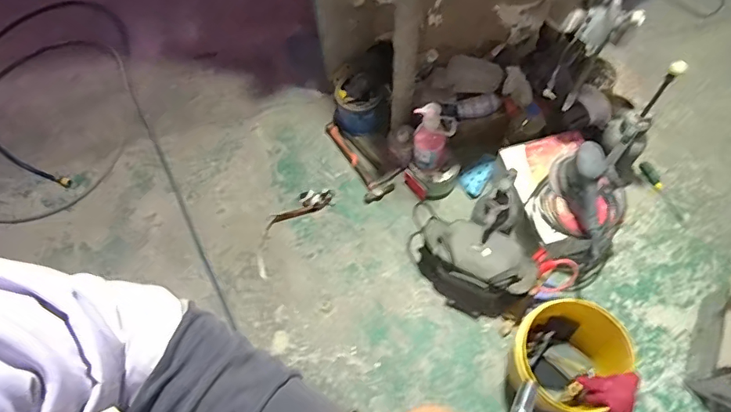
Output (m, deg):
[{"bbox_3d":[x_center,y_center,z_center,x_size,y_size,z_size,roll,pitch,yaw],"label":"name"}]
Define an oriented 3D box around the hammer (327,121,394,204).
[{"bbox_3d":[-0.033,-0.156,1.679,0.097,0.025,0.346,-29,64,-11],"label":"hammer"}]

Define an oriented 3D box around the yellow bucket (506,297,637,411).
[{"bbox_3d":[0.525,0.376,1.266,0.277,0.232,0.242,-39,68,-14],"label":"yellow bucket"}]

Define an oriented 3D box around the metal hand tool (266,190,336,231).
[{"bbox_3d":[-0.220,0.006,1.620,0.238,0.018,0.082,-25,64,-9],"label":"metal hand tool"}]

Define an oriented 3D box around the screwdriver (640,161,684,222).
[{"bbox_3d":[0.960,-0.052,1.572,0.035,0.020,0.217,-21,63,-7],"label":"screwdriver"}]

